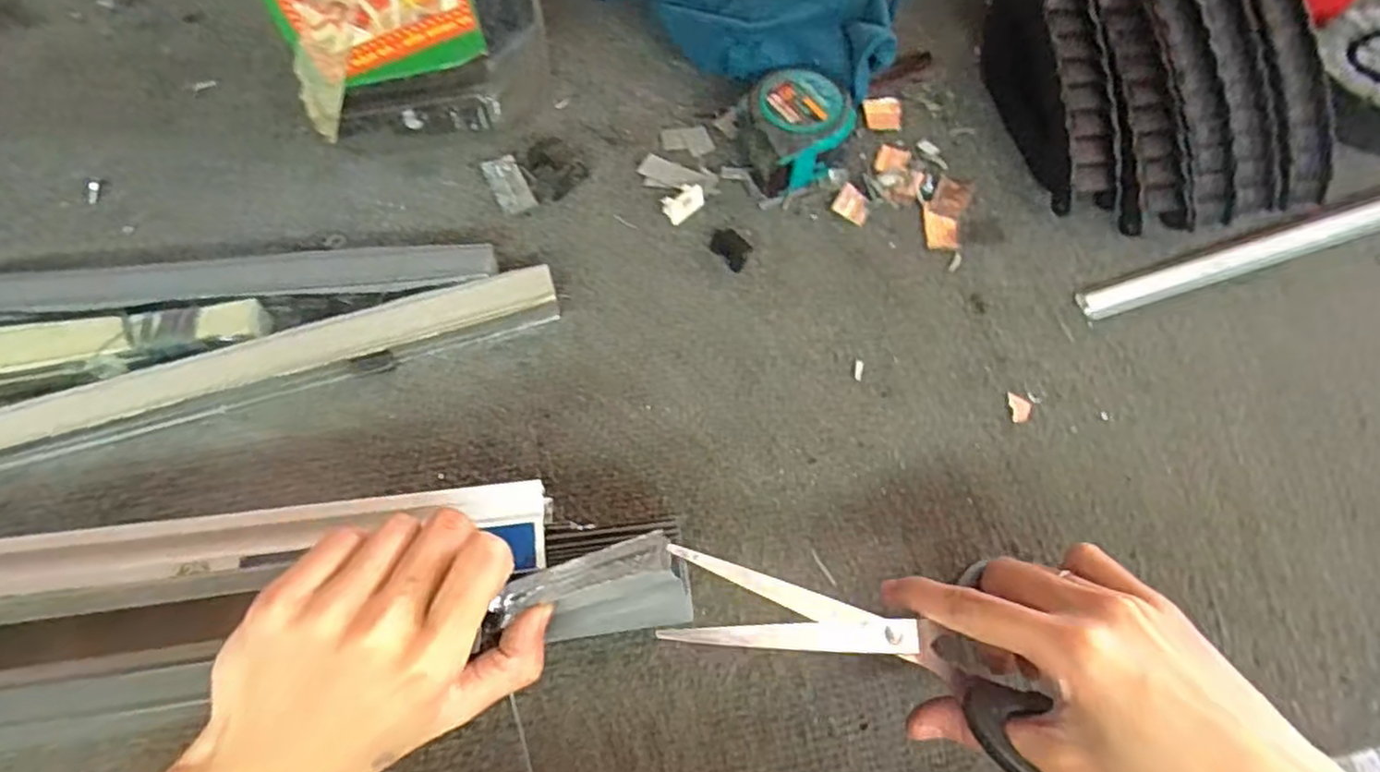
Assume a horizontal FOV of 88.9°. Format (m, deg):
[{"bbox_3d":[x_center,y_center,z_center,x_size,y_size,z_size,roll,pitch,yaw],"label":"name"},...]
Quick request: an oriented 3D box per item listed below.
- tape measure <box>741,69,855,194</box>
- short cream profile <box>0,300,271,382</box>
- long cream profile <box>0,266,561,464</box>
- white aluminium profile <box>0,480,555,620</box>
[{"bbox_3d":[0.063,-0.151,0.417,0.060,0.041,0.059,0,64,-1],"label":"tape measure"},{"bbox_3d":[-0.383,-0.010,0.356,0.324,0.018,0.029,-8,64,-5],"label":"short cream profile"},{"bbox_3d":[-0.258,0.003,0.352,0.386,0.024,0.027,-17,65,-9],"label":"long cream profile"},{"bbox_3d":[-0.245,0.077,0.294,0.364,0.016,0.039,-7,64,-5],"label":"white aluminium profile"}]

